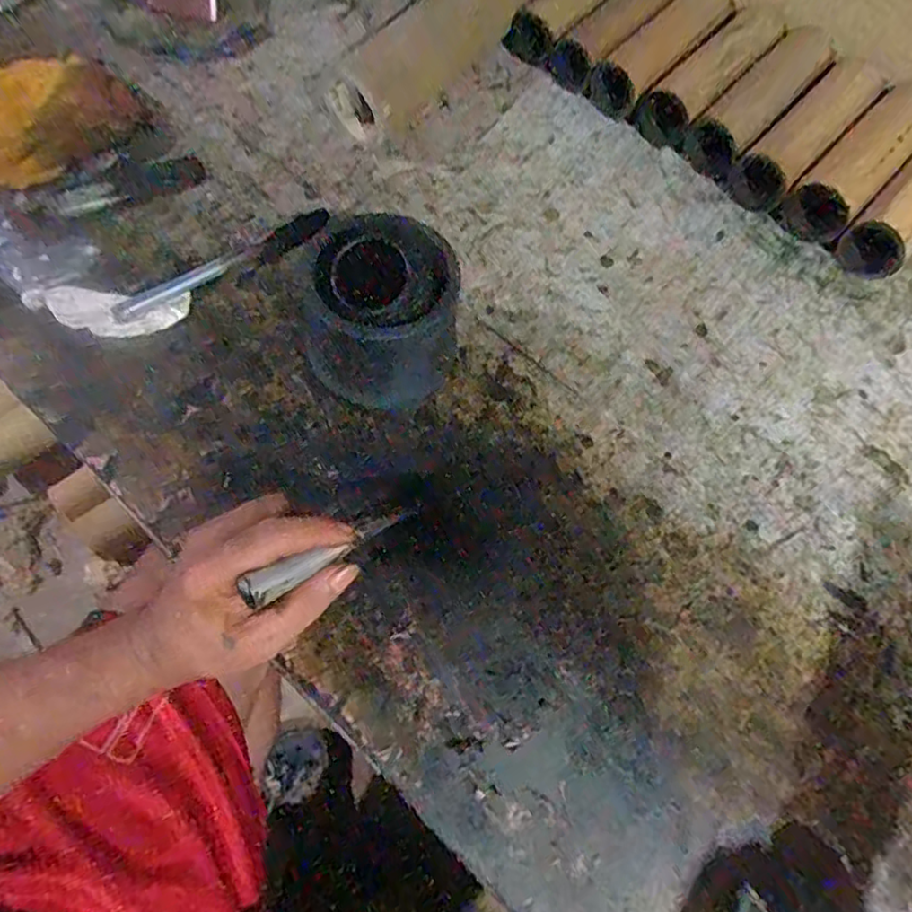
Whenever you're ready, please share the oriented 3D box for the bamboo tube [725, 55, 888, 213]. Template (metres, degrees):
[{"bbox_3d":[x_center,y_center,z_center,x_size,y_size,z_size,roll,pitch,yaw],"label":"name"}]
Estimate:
[{"bbox_3d":[0.318,-0.292,0.564,0.052,0.055,0.171,42,70,14],"label":"bamboo tube"}]

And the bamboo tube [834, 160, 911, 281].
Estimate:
[{"bbox_3d":[0.410,-0.228,0.551,0.053,0.056,0.186,42,70,14],"label":"bamboo tube"}]

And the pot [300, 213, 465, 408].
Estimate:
[{"bbox_3d":[-0.056,-0.098,0.450,0.115,0.098,0.099,2,64,-4],"label":"pot"}]

